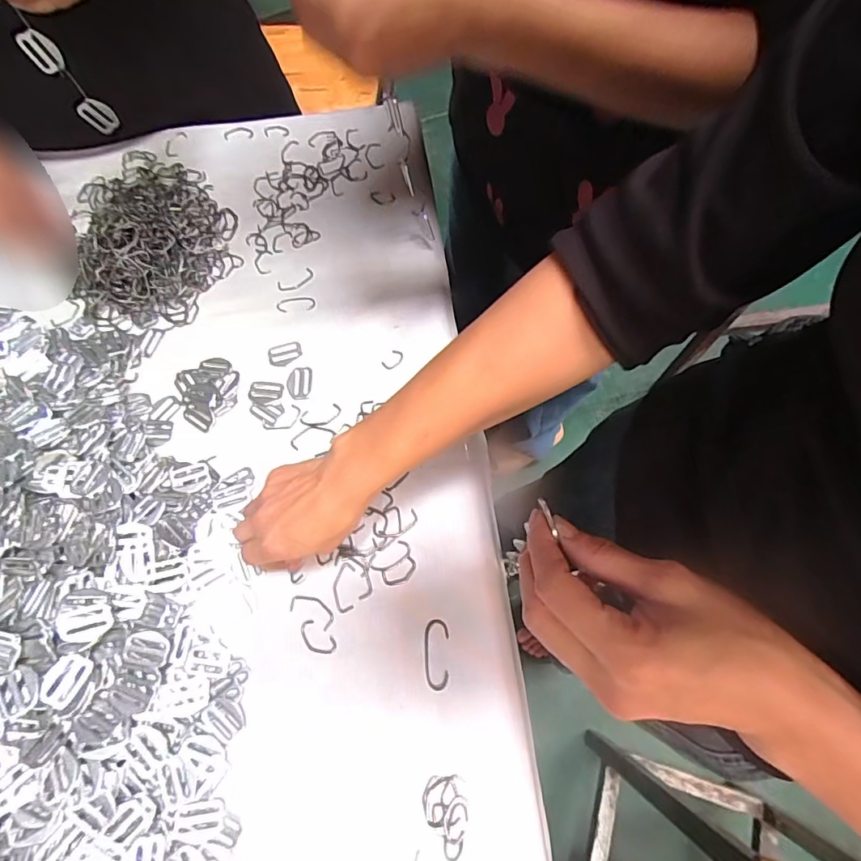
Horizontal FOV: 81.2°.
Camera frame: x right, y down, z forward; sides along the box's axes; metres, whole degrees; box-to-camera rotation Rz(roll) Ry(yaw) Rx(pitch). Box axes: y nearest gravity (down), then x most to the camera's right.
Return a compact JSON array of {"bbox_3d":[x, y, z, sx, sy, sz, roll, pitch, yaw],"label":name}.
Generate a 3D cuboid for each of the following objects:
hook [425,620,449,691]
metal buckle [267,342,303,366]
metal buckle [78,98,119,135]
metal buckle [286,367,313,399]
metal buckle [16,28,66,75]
[{"bbox_3d":[0.004,0.175,0.392,0.019,0.004,0.050,1,69,2],"label":"hook"},{"bbox_3d":[-0.143,-0.076,0.494,0.032,0.004,0.022,-18,69,-5],"label":"metal buckle"},{"bbox_3d":[-0.327,-0.308,0.496,0.029,0.034,0.008,-19,66,12],"label":"metal buckle"},{"bbox_3d":[-0.126,-0.047,0.482,0.024,0.004,0.032,-3,68,1],"label":"metal buckle"},{"bbox_3d":[-0.337,-0.329,0.436,0.030,0.032,0.007,-7,67,9],"label":"metal buckle"}]

